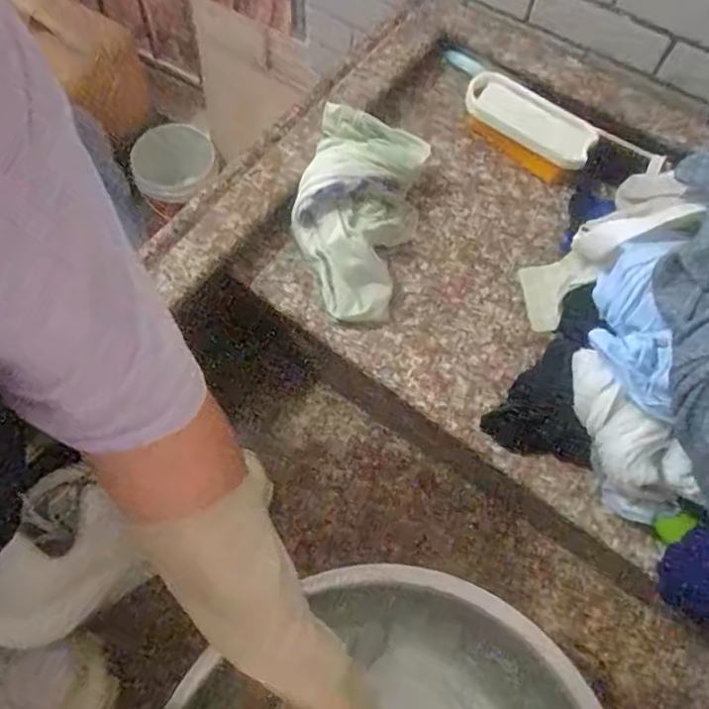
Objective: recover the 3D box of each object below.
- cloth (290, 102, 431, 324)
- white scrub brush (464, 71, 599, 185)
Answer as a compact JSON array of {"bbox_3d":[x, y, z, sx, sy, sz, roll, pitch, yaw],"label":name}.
[{"bbox_3d":[0.001,-0.133,0.574,0.103,0.082,0.191,14,66,5],"label":"cloth"},{"bbox_3d":[0.186,-0.246,0.656,0.142,0.045,0.065,30,69,11],"label":"white scrub brush"}]

